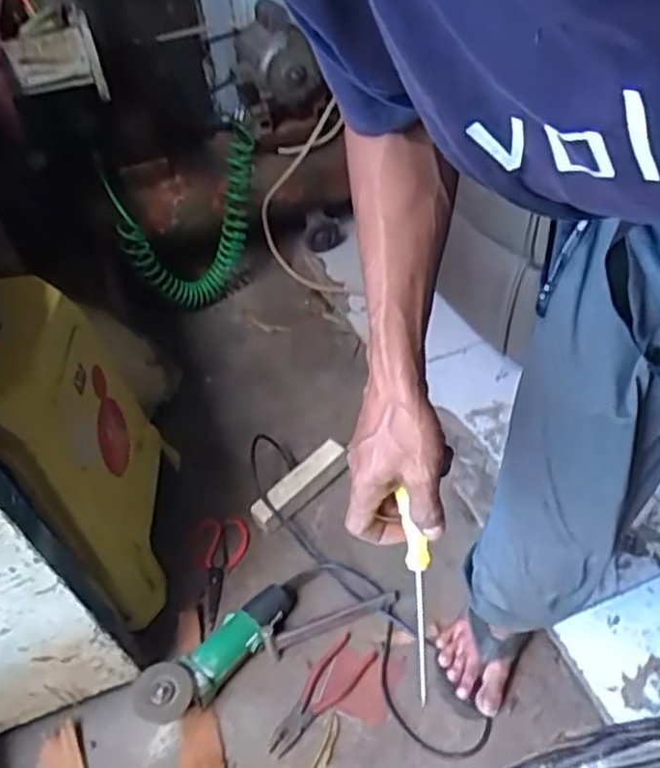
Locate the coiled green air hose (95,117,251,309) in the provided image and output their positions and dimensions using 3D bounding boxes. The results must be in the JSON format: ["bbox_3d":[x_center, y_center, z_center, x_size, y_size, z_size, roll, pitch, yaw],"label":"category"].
[{"bbox_3d":[-0.307,-0.371,1.621,0.364,0.369,0.059,-25,31,-18],"label":"coiled green air hose"}]

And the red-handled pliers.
[{"bbox_3d":[-0.018,0.442,0.983,0.060,0.011,0.188,32,56,33],"label":"red-handled pliers"}]

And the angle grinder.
[{"bbox_3d":[-0.159,0.380,0.993,0.076,0.081,0.265,31,55,33],"label":"angle grinder"}]

